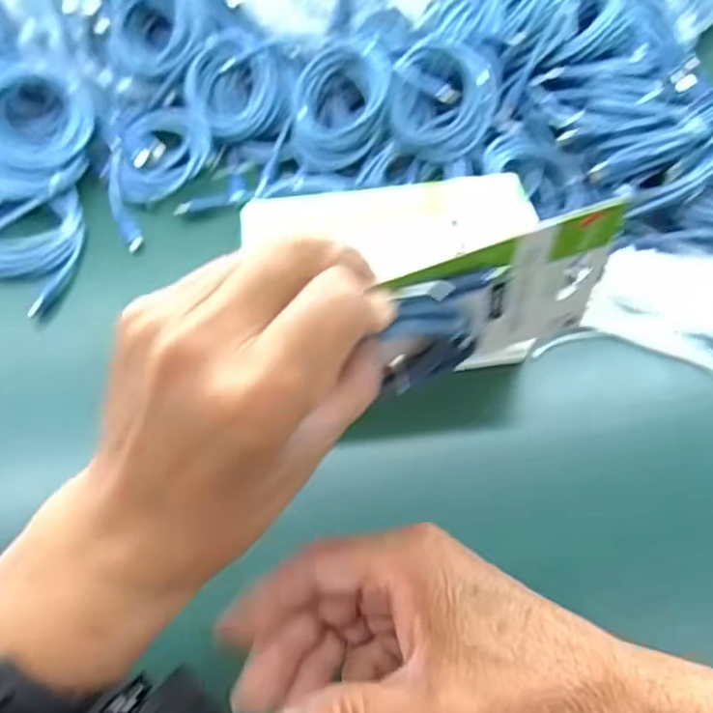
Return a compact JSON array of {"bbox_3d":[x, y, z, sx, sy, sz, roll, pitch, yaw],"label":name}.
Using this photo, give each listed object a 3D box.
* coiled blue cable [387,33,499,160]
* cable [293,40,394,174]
[{"bbox_3d":[0.068,-0.200,0.515,0.081,0.028,0.091,13,99,4],"label":"coiled blue cable"},{"bbox_3d":[-0.009,-0.199,0.533,0.083,0.093,0.024,7,17,22],"label":"cable"}]

